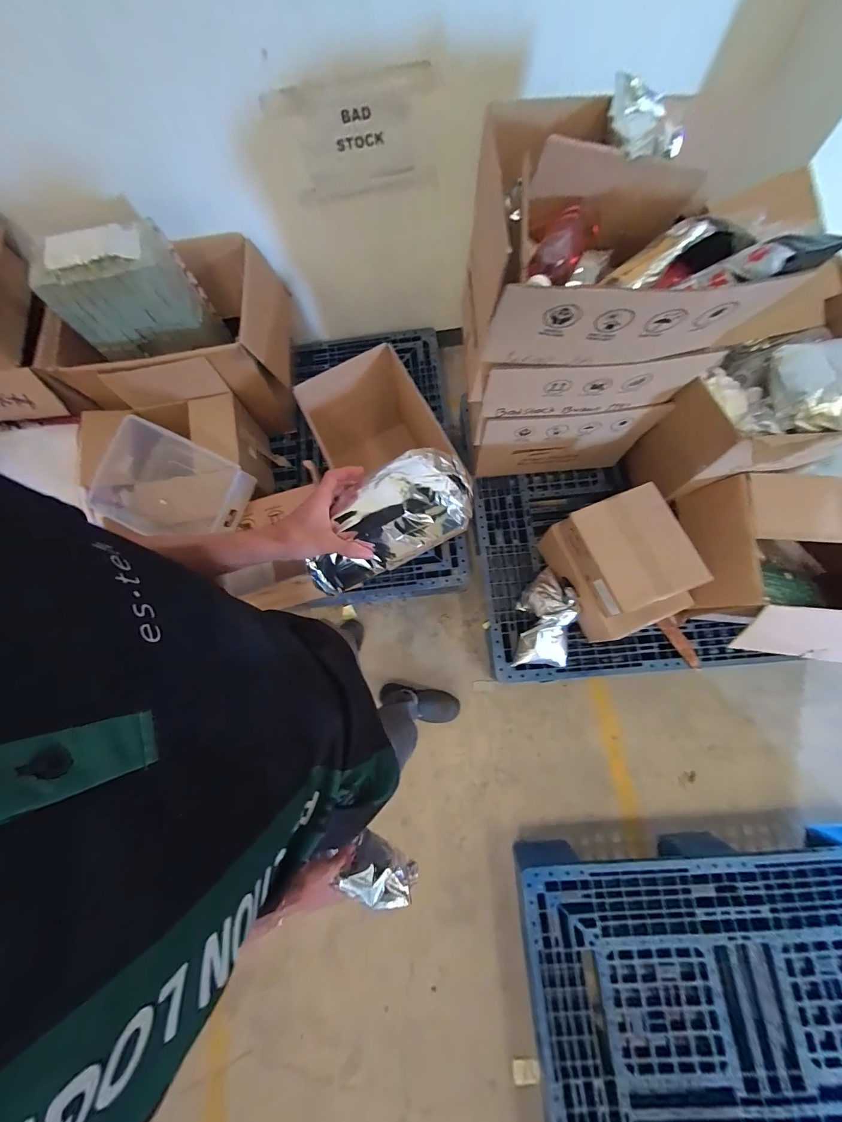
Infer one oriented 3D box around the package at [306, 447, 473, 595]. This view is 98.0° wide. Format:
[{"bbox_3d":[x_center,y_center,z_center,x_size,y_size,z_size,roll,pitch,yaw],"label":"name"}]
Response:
[{"bbox_3d":[-0.045,-0.039,0.450,0.228,0.081,0.110,-37,74,23],"label":"package"}]

